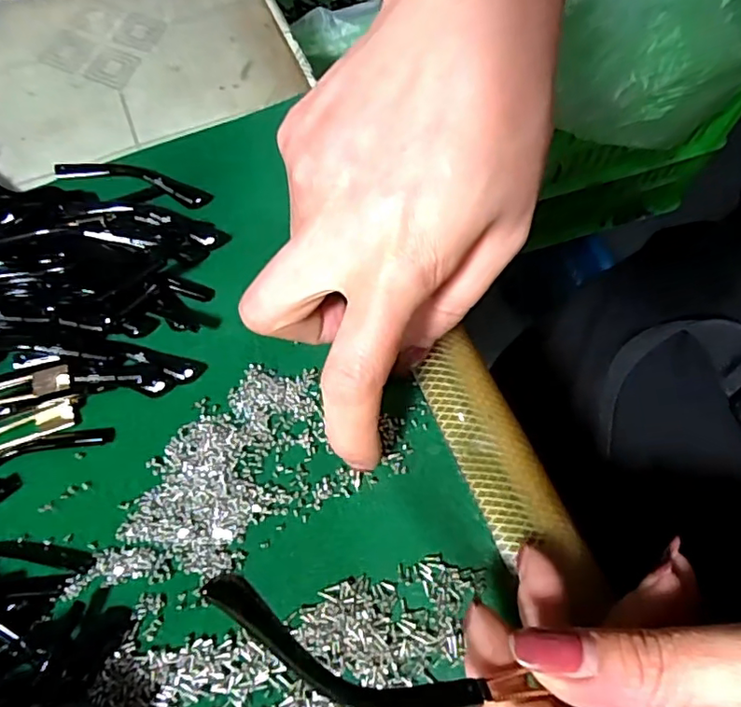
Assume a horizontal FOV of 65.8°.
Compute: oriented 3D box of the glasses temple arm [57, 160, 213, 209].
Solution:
[{"bbox_3d":[-0.110,-0.082,0.267,0.074,0.004,0.015,15,64,6],"label":"glasses temple arm"}]

